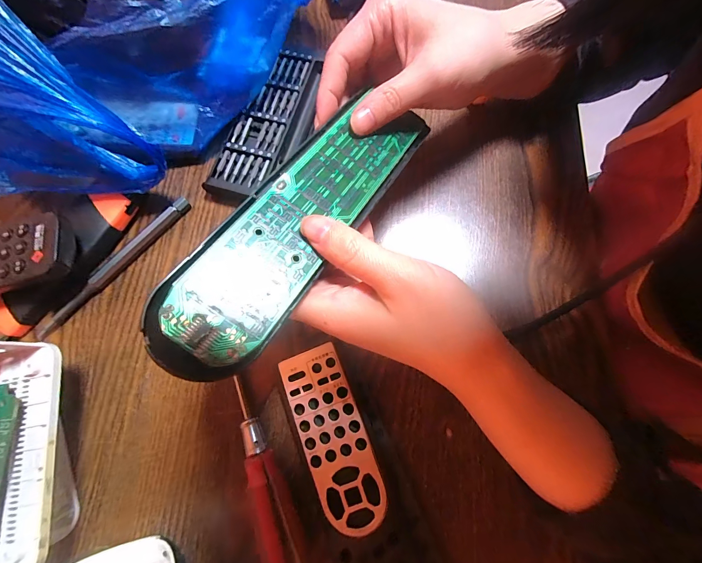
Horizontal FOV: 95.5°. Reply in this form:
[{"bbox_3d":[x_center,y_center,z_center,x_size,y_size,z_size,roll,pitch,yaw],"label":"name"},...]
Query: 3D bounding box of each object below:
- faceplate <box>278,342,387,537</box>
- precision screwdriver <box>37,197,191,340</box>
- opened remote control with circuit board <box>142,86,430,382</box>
[{"bbox_3d":[-0.013,0.095,0.198,0.042,0.006,0.107,-20,74,-5],"label":"faceplate"},{"bbox_3d":[-0.175,-0.014,0.239,0.009,0.012,0.136,39,77,12],"label":"precision screwdriver"},{"bbox_3d":[-0.020,-0.037,0.155,0.047,0.012,0.180,31,62,9],"label":"opened remote control with circuit board"}]

